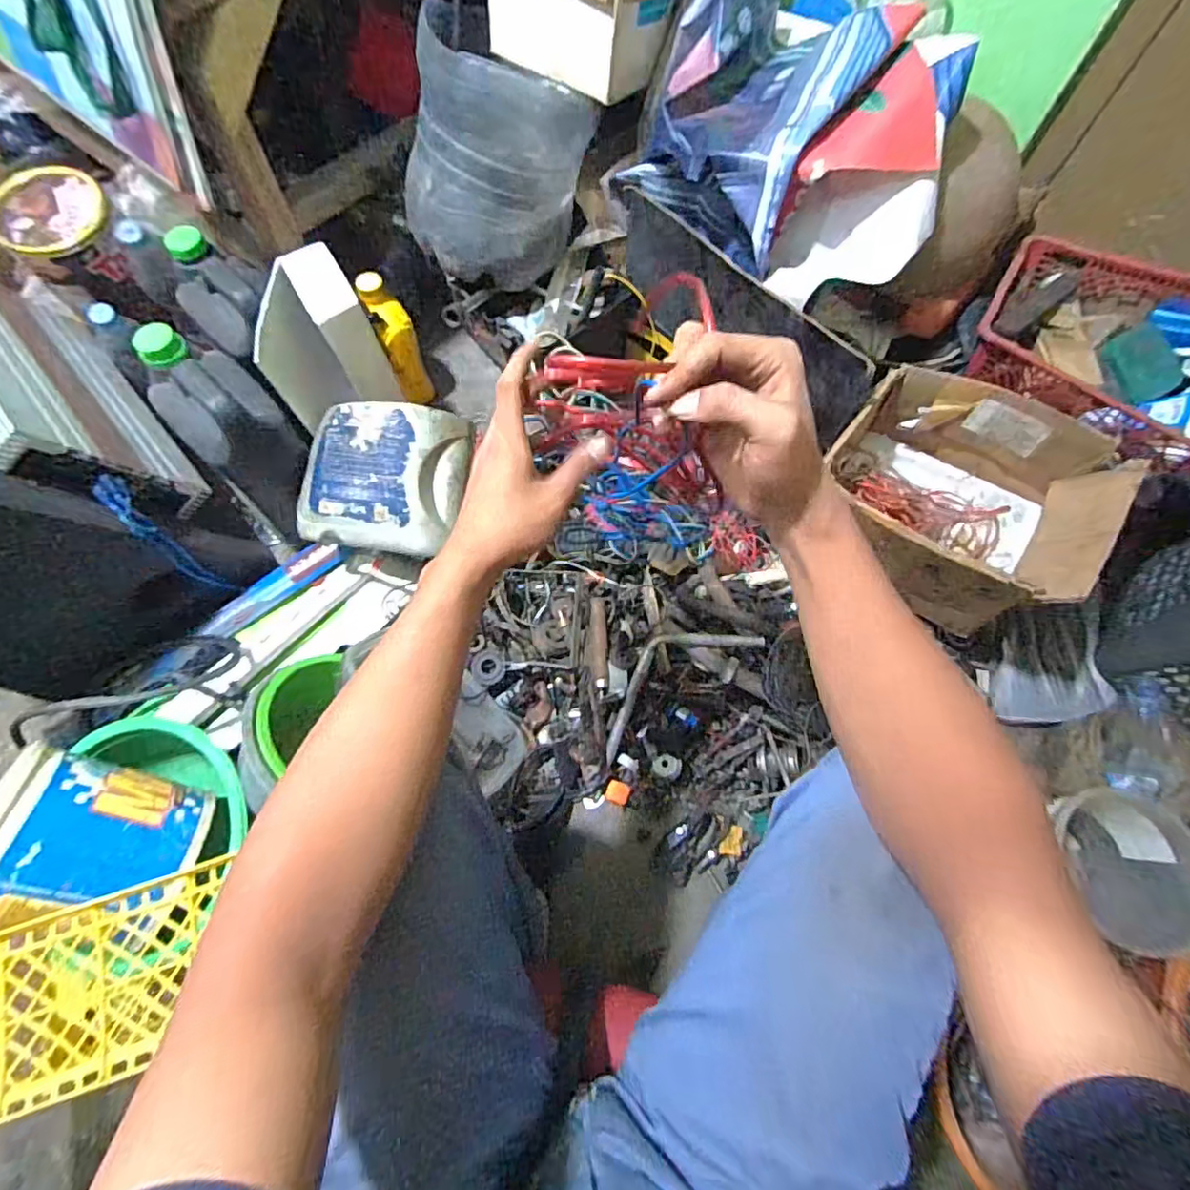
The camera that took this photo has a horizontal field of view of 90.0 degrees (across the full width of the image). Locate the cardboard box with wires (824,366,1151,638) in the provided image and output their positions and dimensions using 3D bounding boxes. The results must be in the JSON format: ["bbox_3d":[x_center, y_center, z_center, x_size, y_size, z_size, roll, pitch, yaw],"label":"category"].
[{"bbox_3d":[0.456,-0.123,0.768,0.307,0.178,0.227,36,71,12],"label":"cardboard box with wires"}]

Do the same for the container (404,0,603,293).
[{"bbox_3d":[-0.143,-0.596,0.813,0.193,0.242,0.223,31,70,11],"label":"container"}]

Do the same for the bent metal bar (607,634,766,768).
[{"bbox_3d":[0.092,0.110,0.797,0.261,0.022,0.094,-40,98,6],"label":"bent metal bar"}]

